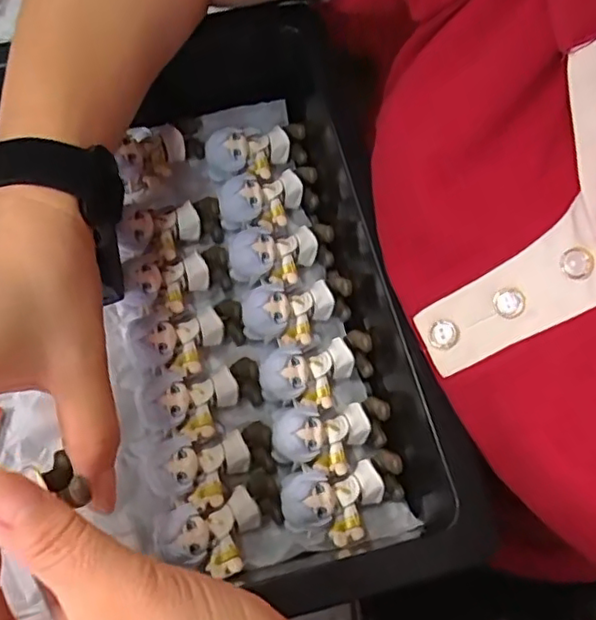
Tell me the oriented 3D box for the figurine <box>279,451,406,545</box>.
[{"bbox_3d":[0.022,0.094,0.303,0.063,0.025,0.037,-12,70,-24],"label":"figurine"}]

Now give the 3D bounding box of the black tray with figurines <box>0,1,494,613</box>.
[{"bbox_3d":[-0.188,0.019,0.303,0.500,0.076,0.317,-13,71,-10],"label":"black tray with figurines"}]

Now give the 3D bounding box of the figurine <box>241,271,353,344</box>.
[{"bbox_3d":[0.001,0.003,0.342,0.061,0.026,0.033,-13,70,-22],"label":"figurine"}]

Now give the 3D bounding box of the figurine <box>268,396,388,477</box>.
[{"bbox_3d":[0.017,0.065,0.317,0.063,0.024,0.036,-5,69,-24],"label":"figurine"}]

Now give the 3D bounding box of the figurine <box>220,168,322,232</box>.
[{"bbox_3d":[-0.016,-0.064,0.363,0.062,0.024,0.033,-20,71,-25],"label":"figurine"}]

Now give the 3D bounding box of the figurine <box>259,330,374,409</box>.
[{"bbox_3d":[0.010,0.035,0.330,0.063,0.026,0.035,-15,70,-21],"label":"figurine"}]

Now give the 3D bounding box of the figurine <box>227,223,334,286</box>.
[{"bbox_3d":[-0.007,-0.031,0.351,0.062,0.026,0.031,-12,70,-24],"label":"figurine"}]

